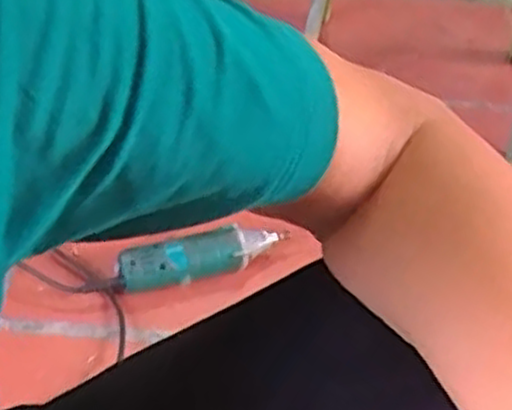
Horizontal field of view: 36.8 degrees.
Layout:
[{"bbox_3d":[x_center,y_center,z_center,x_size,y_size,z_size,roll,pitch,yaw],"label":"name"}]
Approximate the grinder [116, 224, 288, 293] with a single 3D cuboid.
[{"bbox_3d":[-0.062,0.060,0.918,0.209,0.041,0.046,-10,45,-16],"label":"grinder"}]

